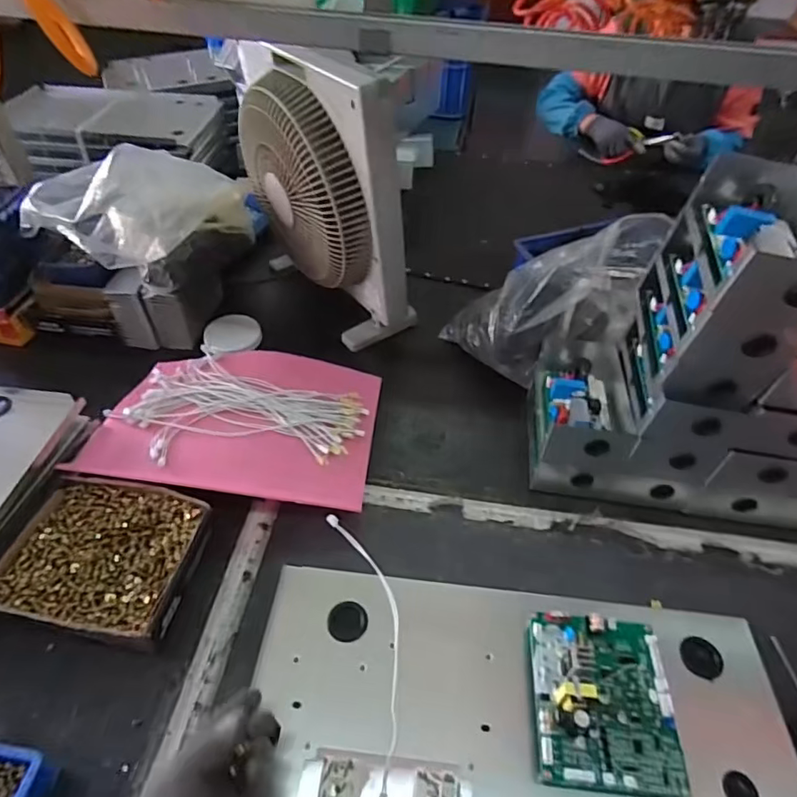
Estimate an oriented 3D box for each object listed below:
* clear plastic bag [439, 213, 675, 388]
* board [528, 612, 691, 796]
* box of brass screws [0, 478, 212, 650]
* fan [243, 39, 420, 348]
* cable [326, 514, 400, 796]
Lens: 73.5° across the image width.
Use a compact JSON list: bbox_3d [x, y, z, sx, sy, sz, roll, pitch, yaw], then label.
[{"bbox_3d":[0.204,-0.143,0.801,0.258,0.262,0.128,8,47,6],"label":"clear plastic bag"},{"bbox_3d":[0.196,0.277,0.502,0.131,0.039,0.149,6,47,4],"label":"board"},{"bbox_3d":[-0.338,0.187,0.623,0.199,0.048,0.180,8,47,6],"label":"box of brass screws"},{"bbox_3d":[-0.120,-0.323,0.869,0.150,0.384,0.316,-29,54,-26],"label":"fan"},{"bbox_3d":[-0.025,0.255,0.565,0.059,0.033,0.321,-9,48,-10],"label":"cable"}]

